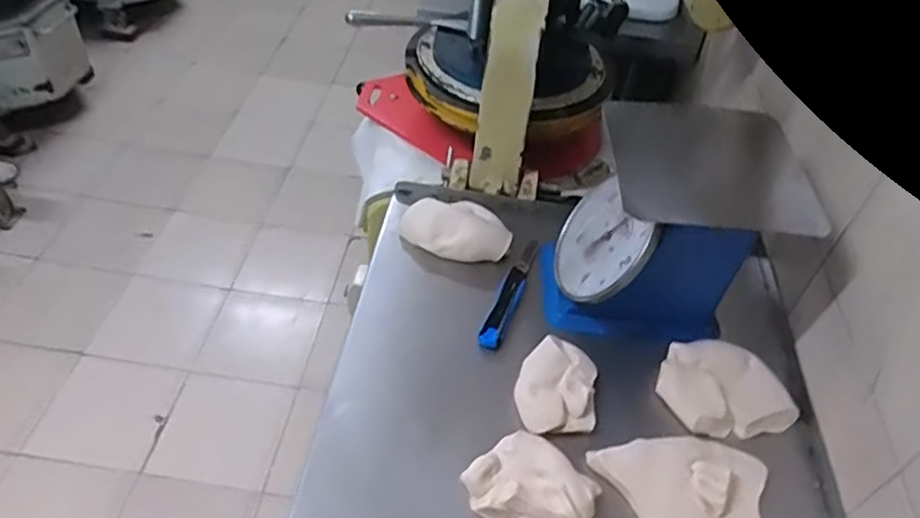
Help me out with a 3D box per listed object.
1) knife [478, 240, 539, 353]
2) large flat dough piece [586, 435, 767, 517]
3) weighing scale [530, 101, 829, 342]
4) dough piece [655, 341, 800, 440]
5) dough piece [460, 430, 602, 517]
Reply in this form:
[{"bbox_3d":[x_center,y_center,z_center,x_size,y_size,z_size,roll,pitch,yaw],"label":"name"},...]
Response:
[{"bbox_3d":[0.076,0.038,0.956,0.031,0.015,0.225,18,46,11],"label":"knife"},{"bbox_3d":[0.258,0.276,0.737,0.183,0.035,0.171,0,45,-7],"label":"large flat dough piece"},{"bbox_3d":[0.267,-0.037,0.902,0.257,0.249,0.257,1,45,-6],"label":"weighing scale"},{"bbox_3d":[0.337,0.168,0.856,0.155,0.034,0.129,-6,46,-13],"label":"dough piece"},{"bbox_3d":[0.081,0.255,0.735,0.132,0.036,0.113,31,50,22],"label":"dough piece"}]

